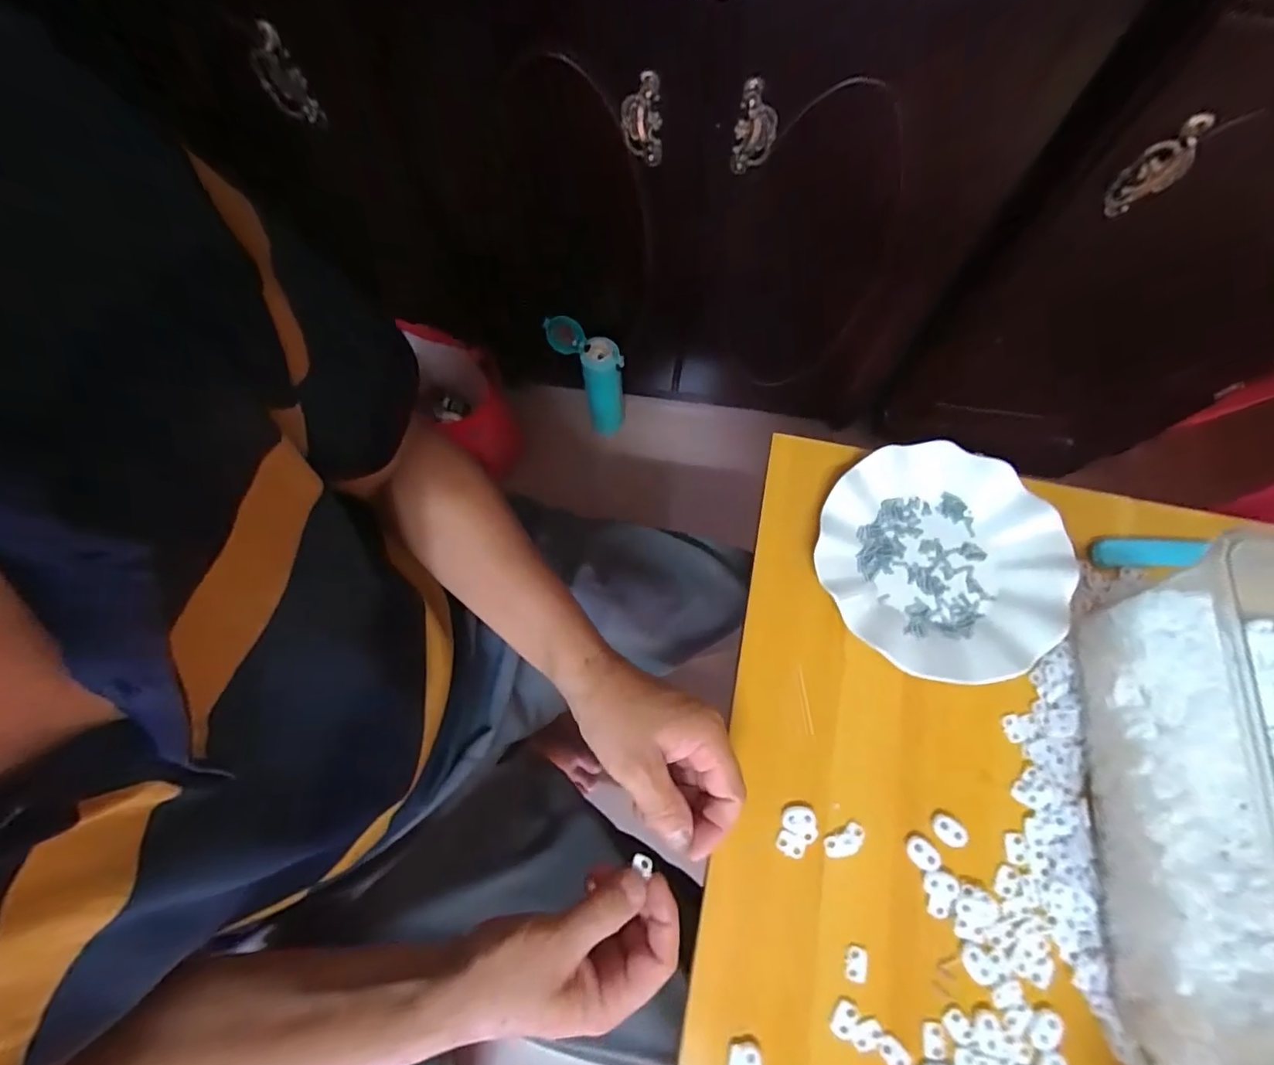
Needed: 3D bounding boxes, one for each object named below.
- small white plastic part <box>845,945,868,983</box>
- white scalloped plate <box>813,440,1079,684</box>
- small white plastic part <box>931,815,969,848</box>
[{"bbox_3d":[0.141,0.277,0.345,0.013,0.004,0.019,16,72,5],"label":"small white plastic part"},{"bbox_3d":[0.234,0.019,0.418,0.177,0.023,0.176,0,72,0],"label":"white scalloped plate"},{"bbox_3d":[0.213,0.203,0.366,0.023,0.004,0.016,37,75,11],"label":"small white plastic part"}]

